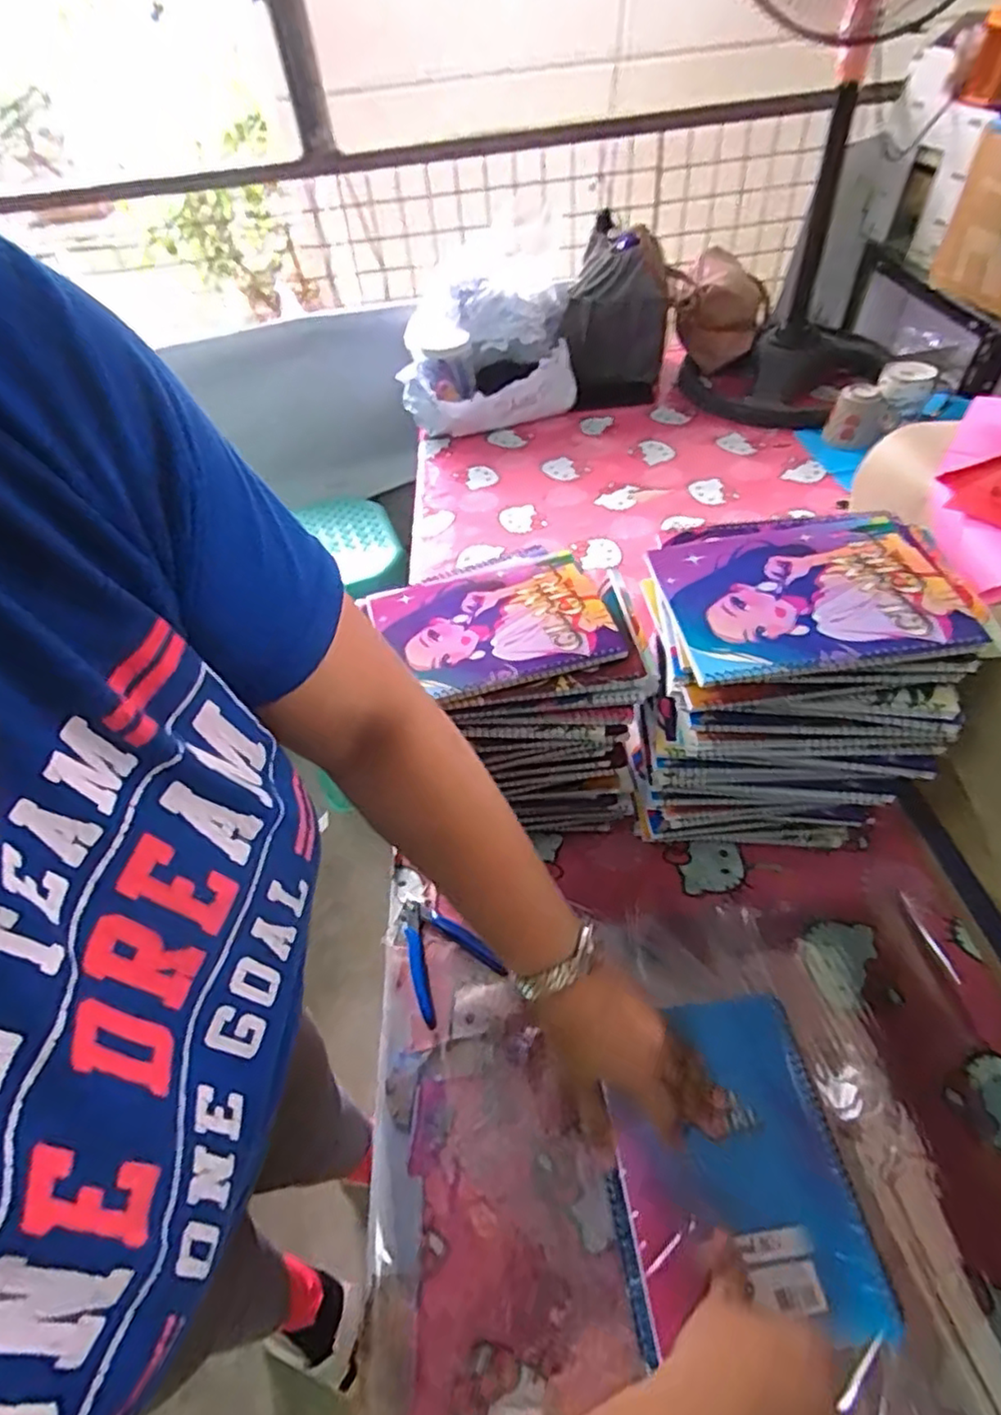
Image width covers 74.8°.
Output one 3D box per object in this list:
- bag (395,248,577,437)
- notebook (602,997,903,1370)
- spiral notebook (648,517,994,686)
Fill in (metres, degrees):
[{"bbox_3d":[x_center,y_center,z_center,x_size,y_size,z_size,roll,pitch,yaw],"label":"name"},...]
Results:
[{"bbox_3d":[-0.029,-0.721,1.304,0.331,0.222,0.336,-5,48,2],"label":"bag"},{"bbox_3d":[0.154,0.309,0.454,0.154,0.016,0.191,-4,49,2],"label":"notebook"},{"bbox_3d":[0.227,-0.089,0.491,0.197,0.009,0.156,-7,49,0],"label":"spiral notebook"}]

